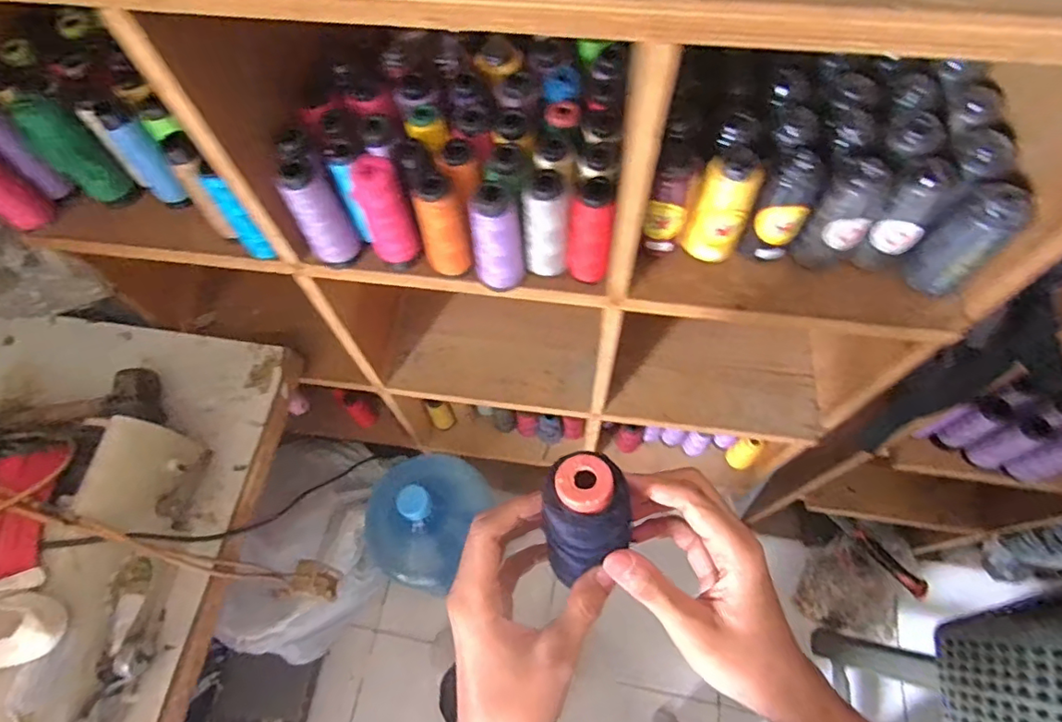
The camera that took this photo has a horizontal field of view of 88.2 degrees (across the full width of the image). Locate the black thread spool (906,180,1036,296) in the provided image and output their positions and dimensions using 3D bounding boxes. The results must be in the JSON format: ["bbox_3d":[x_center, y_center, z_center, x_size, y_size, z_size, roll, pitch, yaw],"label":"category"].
[{"bbox_3d":[0.379,-0.105,0.477,0.043,0.103,0.046,-1,64,2],"label":"black thread spool"}]

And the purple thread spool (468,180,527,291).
[{"bbox_3d":[-0.032,-0.119,0.505,0.046,0.119,0.044,-1,64,2],"label":"purple thread spool"}]

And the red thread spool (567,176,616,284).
[{"bbox_3d":[0.053,-0.121,0.503,0.037,0.108,0.046,-2,64,1],"label":"red thread spool"}]

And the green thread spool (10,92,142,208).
[{"bbox_3d":[-0.469,-0.212,0.573,0.049,0.119,0.047,-1,64,2],"label":"green thread spool"}]

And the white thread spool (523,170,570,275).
[{"bbox_3d":[0.013,-0.128,0.516,0.042,0.101,0.044,-11,64,-3],"label":"white thread spool"}]

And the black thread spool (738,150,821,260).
[{"bbox_3d":[0.235,-0.141,0.507,0.045,0.100,0.053,31,69,16],"label":"black thread spool"}]

